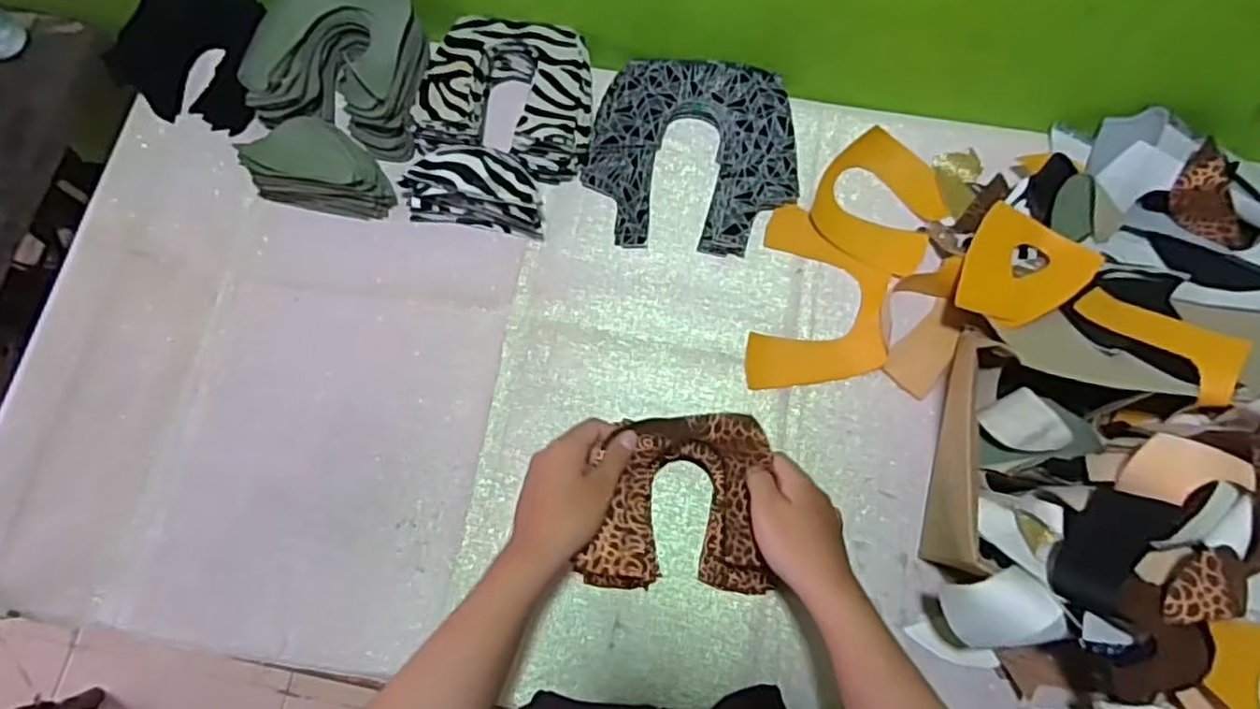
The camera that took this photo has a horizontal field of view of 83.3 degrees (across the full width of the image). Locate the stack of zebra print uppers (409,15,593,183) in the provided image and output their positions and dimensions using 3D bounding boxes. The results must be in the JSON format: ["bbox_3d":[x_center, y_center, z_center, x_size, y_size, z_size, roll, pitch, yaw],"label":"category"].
[{"bbox_3d":[-0.113,-0.247,0.678,0.160,0.046,0.143,9,75,3],"label":"stack of zebra print uppers"}]

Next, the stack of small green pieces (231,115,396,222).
[{"bbox_3d":[-0.283,-0.171,0.651,0.128,0.069,0.057,11,75,4],"label":"stack of small green pieces"}]

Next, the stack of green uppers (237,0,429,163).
[{"bbox_3d":[-0.273,-0.277,0.686,0.165,0.066,0.142,16,76,5],"label":"stack of green uppers"}]

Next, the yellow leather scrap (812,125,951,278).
[{"bbox_3d":[0.235,-0.143,0.658,0.110,0.019,0.113,31,77,9],"label":"yellow leather scrap"}]

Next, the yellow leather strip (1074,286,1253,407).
[{"bbox_3d":[0.407,-0.012,0.544,0.045,0.022,0.127,-28,40,-7],"label":"yellow leather strip"}]

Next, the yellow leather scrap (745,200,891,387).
[{"bbox_3d":[0.171,-0.050,0.637,0.116,0.009,0.171,8,75,3],"label":"yellow leather scrap"}]

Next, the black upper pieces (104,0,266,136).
[{"bbox_3d":[-0.433,-0.299,0.706,0.151,0.043,0.136,9,75,3],"label":"black upper pieces"}]

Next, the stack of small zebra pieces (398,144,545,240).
[{"bbox_3d":[-0.144,-0.154,0.646,0.137,0.066,0.059,10,75,4],"label":"stack of small zebra pieces"}]

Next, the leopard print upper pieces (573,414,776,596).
[{"bbox_3d":[0.039,0.117,0.560,0.135,0.085,0.134,2,75,1],"label":"leopard print upper pieces"}]

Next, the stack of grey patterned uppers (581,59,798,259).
[{"bbox_3d":[0.058,-0.188,0.669,0.190,0.031,0.181,8,75,3],"label":"stack of grey patterned uppers"}]

